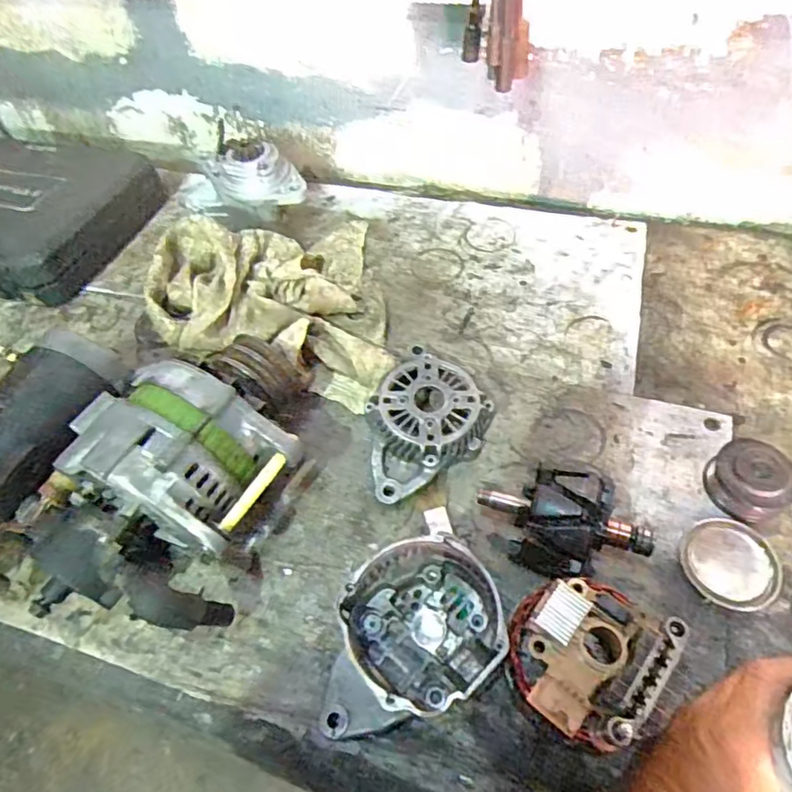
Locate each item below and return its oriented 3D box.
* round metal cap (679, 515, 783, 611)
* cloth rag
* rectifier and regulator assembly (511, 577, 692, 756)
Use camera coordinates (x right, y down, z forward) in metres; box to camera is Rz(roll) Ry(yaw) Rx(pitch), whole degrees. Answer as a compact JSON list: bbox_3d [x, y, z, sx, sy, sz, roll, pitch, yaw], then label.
[{"bbox_3d":[0.287,0.143,0.486,0.076,0.011,0.073,-3,53,4],"label":"round metal cap"},{"bbox_3d":[-0.151,-0.112,0.679,0.267,0.064,0.313,-12,53,-3],"label":"cloth rag"},{"bbox_3d":[0.126,0.174,0.384,0.092,0.049,0.100,33,63,26],"label":"rectifier and regulator assembly"}]

